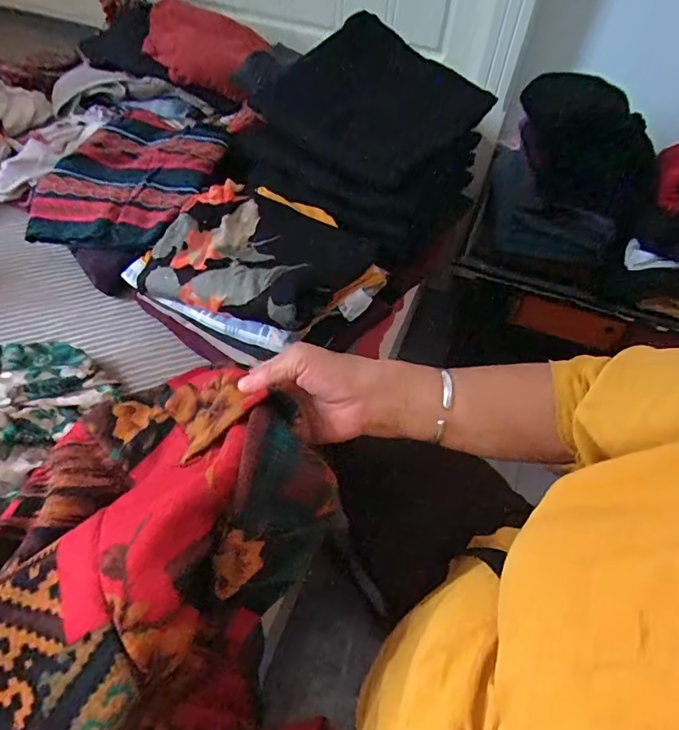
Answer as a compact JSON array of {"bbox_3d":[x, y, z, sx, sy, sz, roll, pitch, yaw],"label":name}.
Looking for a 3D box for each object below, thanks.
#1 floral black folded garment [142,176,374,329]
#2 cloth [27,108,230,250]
[{"bbox_3d":[-0.094,-0.130,0.576,0.222,0.054,0.188,25,51,16],"label":"floral black folded garment"},{"bbox_3d":[-0.287,-0.269,0.699,0.214,0.054,0.269,8,49,2],"label":"cloth"}]

